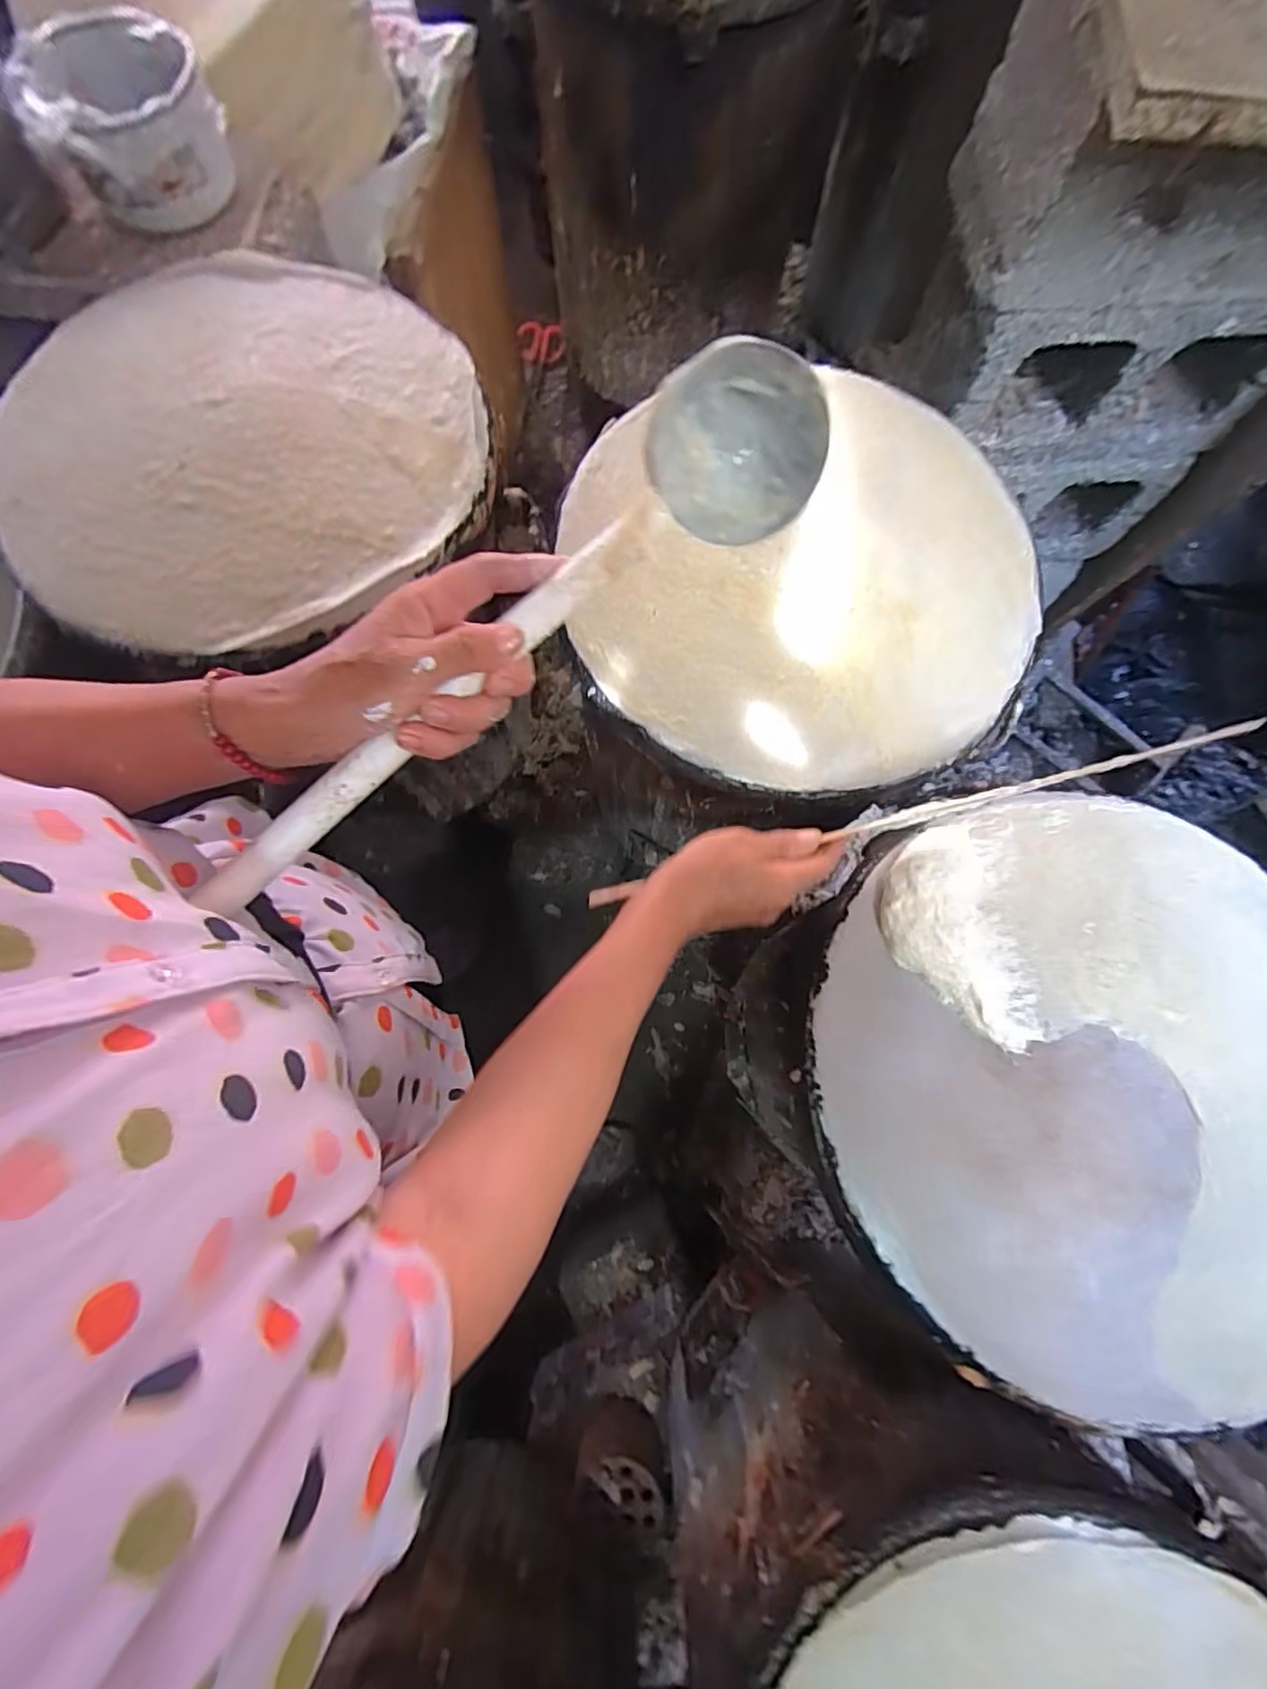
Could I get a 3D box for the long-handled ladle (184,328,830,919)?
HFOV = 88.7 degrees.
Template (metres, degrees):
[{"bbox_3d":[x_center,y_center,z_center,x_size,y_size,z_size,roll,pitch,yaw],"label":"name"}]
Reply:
[{"bbox_3d":[-0.056,-0.096,0.317,0.374,0.068,0.065,-43,80,-4],"label":"long-handled ladle"}]

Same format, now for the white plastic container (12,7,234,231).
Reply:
[{"bbox_3d":[-0.465,-0.664,0.604,0.154,0.085,0.159,-30,77,-8],"label":"white plastic container"}]

